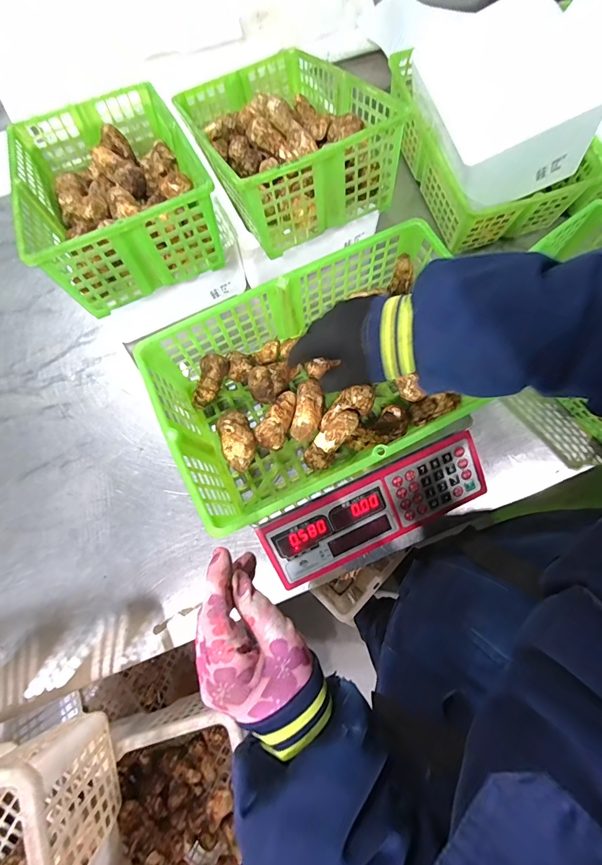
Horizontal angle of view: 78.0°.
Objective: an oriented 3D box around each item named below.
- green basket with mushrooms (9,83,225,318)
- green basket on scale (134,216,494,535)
[{"bbox_3d":[-0.250,-0.328,0.493,0.221,0.106,0.333,-30,67,-5],"label":"green basket with mushrooms"},{"bbox_3d":[0.024,-0.062,0.413,0.333,0.113,0.211,-26,77,-5],"label":"green basket on scale"}]

